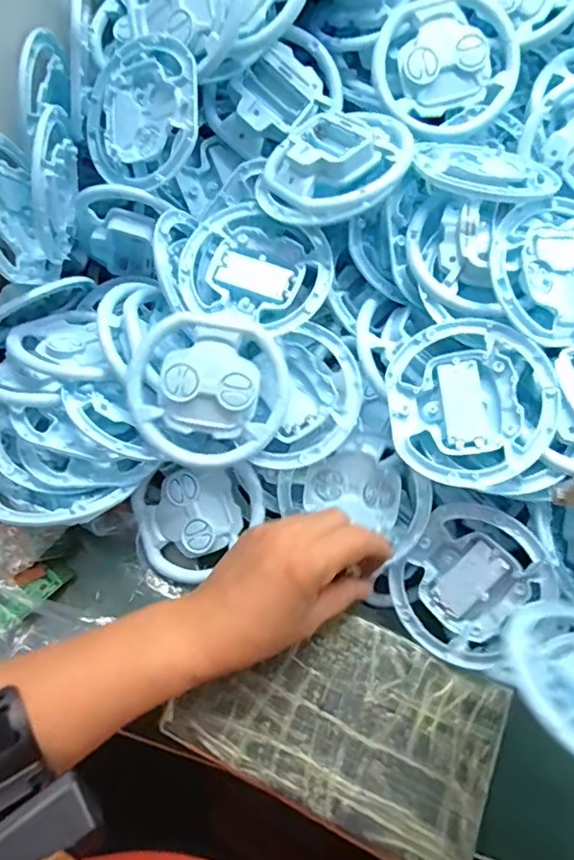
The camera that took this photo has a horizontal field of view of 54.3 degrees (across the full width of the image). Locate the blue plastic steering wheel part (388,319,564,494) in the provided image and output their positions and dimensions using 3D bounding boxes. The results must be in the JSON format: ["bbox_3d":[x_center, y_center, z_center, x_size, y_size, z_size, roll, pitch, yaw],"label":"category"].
[{"bbox_3d":[0.115,-0.017,0.359,0.095,0.023,0.103,-8,82,8],"label":"blue plastic steering wheel part"}]

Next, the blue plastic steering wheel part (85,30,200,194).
[{"bbox_3d":[-0.103,-0.229,0.408,0.098,0.012,0.105,2,95,25],"label":"blue plastic steering wheel part"}]

